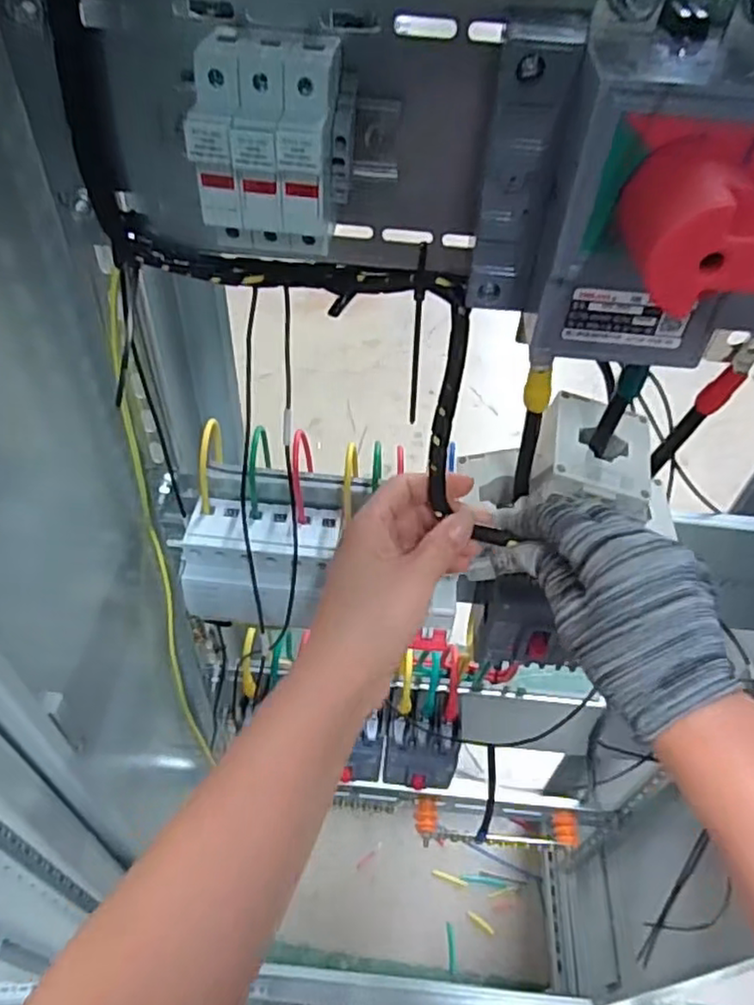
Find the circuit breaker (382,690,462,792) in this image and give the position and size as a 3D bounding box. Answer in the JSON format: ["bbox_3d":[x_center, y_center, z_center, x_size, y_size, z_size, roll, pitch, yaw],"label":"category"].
[{"bbox_3d":[0.049,0.259,0.714,0.079,0.098,0.070,6,49,2],"label":"circuit breaker"}]

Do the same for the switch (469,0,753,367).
[{"bbox_3d":[0.131,-0.101,0.252,0.176,0.109,0.111,5,49,2],"label":"switch"}]

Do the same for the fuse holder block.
[{"bbox_3d":[-0.045,-0.150,0.286,0.066,0.078,0.058,7,49,3],"label":"fuse holder block"}]

